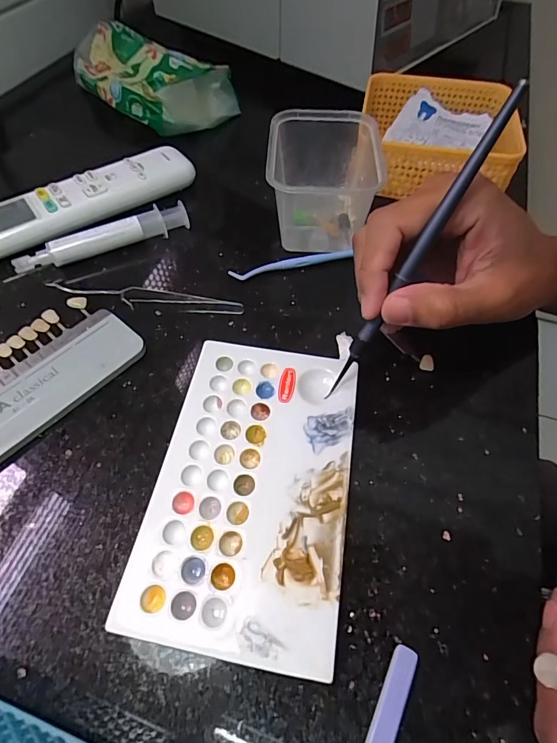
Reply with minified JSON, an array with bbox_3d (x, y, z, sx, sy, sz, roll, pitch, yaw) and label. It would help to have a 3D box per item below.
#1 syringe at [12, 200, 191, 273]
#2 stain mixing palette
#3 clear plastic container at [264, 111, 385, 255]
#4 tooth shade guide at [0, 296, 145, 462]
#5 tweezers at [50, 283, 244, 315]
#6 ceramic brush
[{"bbox_3d":[-0.129,-0.100,0.304,0.126,0.019,0.015,-22,59,-15],"label":"syringe"},{"bbox_3d":[-0.012,0.053,0.208,0.092,0.014,0.151,9,56,5],"label":"stain mixing palette"},{"bbox_3d":[0.038,-0.145,0.317,0.091,0.063,0.088,1,56,-1],"label":"clear plastic container"},{"bbox_3d":[-0.155,0.011,0.236,0.068,0.008,0.144,37,62,22],"label":"tooth shade guide"},{"bbox_3d":[-0.089,-0.049,0.276,0.128,0.009,0.014,4,56,1],"label":"tweezers"},{"bbox_3d":[0.063,-0.050,0.197,0.007,0.158,0.007,39,28,21],"label":"ceramic brush"}]

